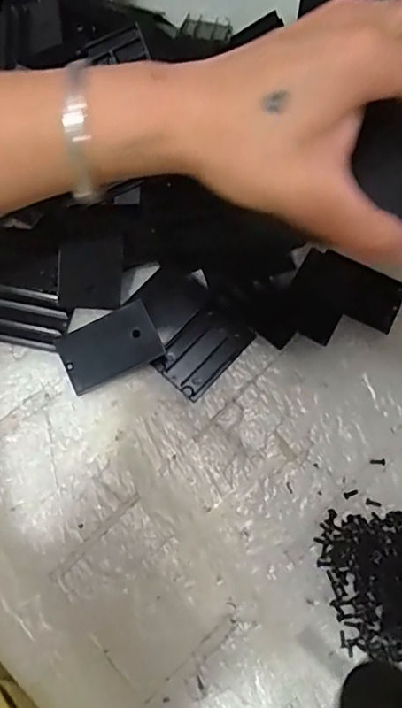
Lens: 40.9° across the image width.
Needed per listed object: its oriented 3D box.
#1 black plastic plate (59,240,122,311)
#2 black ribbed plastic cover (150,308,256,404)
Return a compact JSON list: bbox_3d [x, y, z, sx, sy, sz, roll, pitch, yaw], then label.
[{"bbox_3d":[-0.064,-0.046,0.315,0.036,0.004,0.039,1,98,-5],"label":"black plastic plate"},{"bbox_3d":[0.002,-0.003,0.316,0.034,0.005,0.054,40,74,10],"label":"black ribbed plastic cover"}]

